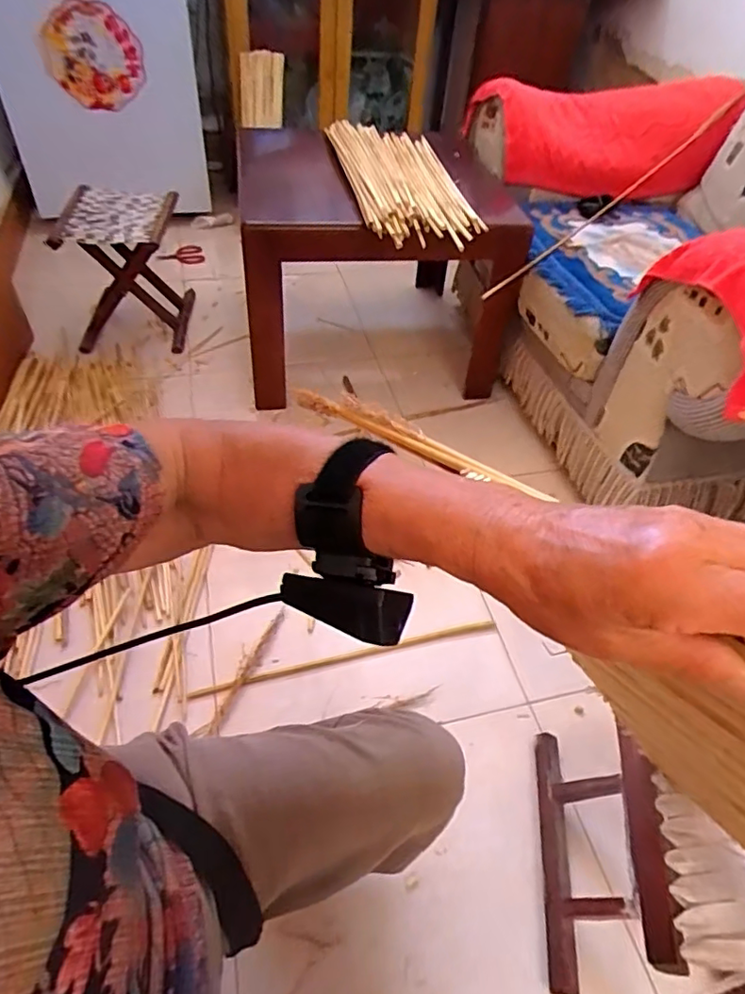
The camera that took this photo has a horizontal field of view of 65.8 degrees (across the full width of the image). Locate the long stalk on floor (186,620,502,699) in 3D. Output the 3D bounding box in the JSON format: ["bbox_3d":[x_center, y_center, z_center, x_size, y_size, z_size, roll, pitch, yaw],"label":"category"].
[{"bbox_3d":[-0.038,0.272,0.982,0.529,0.015,0.019,-9,50,-14],"label":"long stalk on floor"}]

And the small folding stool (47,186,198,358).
[{"bbox_3d":[-0.661,-0.586,1.546,0.288,0.338,0.294,0,48,-6],"label":"small folding stool"}]

